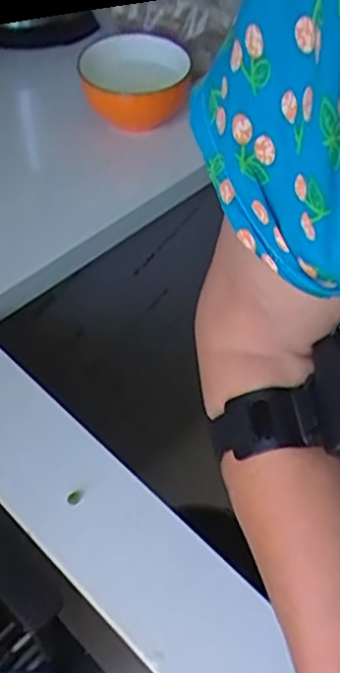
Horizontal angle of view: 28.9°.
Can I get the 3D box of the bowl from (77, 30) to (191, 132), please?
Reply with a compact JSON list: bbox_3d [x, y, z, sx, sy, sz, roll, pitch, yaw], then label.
[{"bbox_3d":[-0.041,-0.303,0.795,0.127,0.064,0.120,1,52,-1],"label":"bowl"}]

